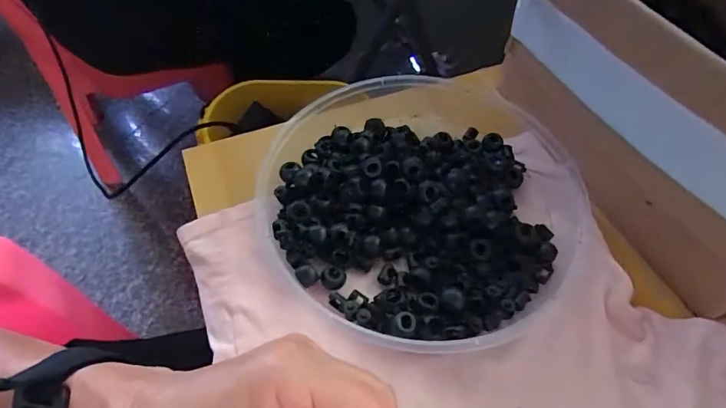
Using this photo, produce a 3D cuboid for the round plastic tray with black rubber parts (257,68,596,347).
[{"bbox_3d":[0.045,-0.011,0.353,0.235,0.033,0.246,1,56,-1],"label":"round plastic tray with black rubber parts"}]

